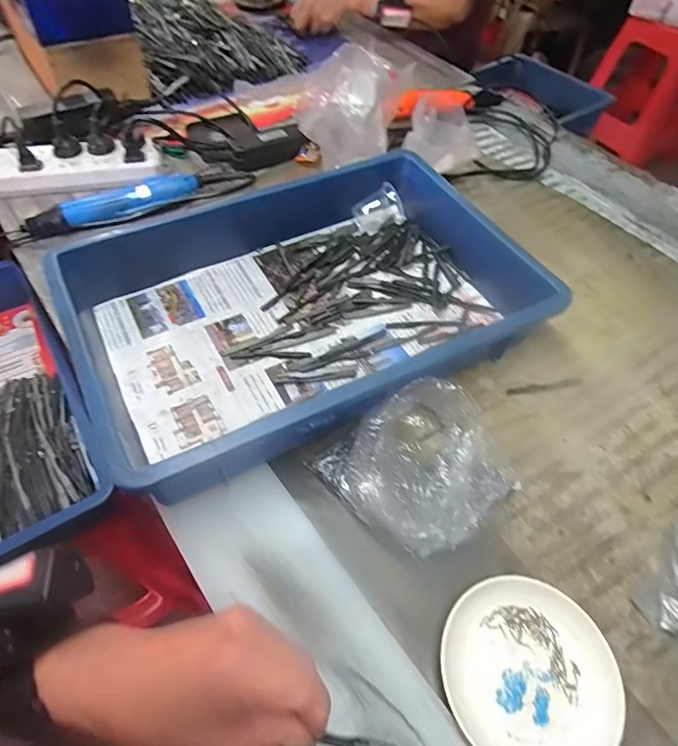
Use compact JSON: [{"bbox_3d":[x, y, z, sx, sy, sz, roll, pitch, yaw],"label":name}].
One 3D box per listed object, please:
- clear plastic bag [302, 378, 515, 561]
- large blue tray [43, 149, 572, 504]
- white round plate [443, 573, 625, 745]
[{"bbox_3d":[0.070,0.076,0.401,0.136,0.045,0.132,-35,64,-24],"label":"clear plastic bag"},{"bbox_3d":[-0.023,-0.079,0.479,0.435,0.081,0.280,-23,59,-18],"label":"large blue tray"},{"bbox_3d":[0.132,0.208,0.328,0.112,0.023,0.120,13,56,6],"label":"white round plate"}]

